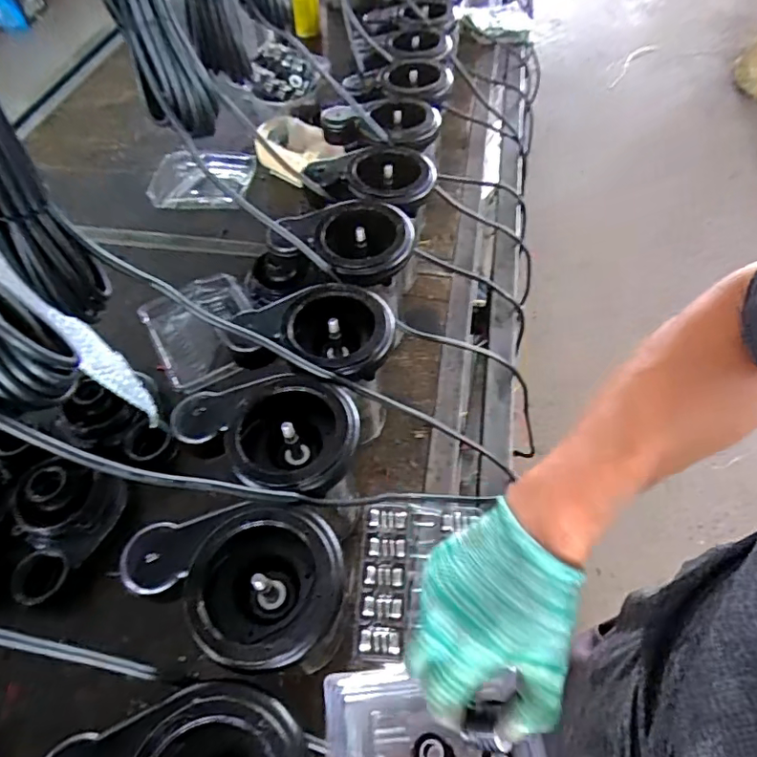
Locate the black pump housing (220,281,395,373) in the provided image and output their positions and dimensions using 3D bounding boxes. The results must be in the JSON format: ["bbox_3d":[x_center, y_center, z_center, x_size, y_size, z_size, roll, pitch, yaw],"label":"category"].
[{"bbox_3d":[-0.062,-0.045,0.557,0.149,0.056,0.105,15,56,12],"label":"black pump housing"}]

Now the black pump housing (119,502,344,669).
[{"bbox_3d":[-0.112,0.161,0.412,0.163,0.059,0.111,-1,54,1],"label":"black pump housing"}]

